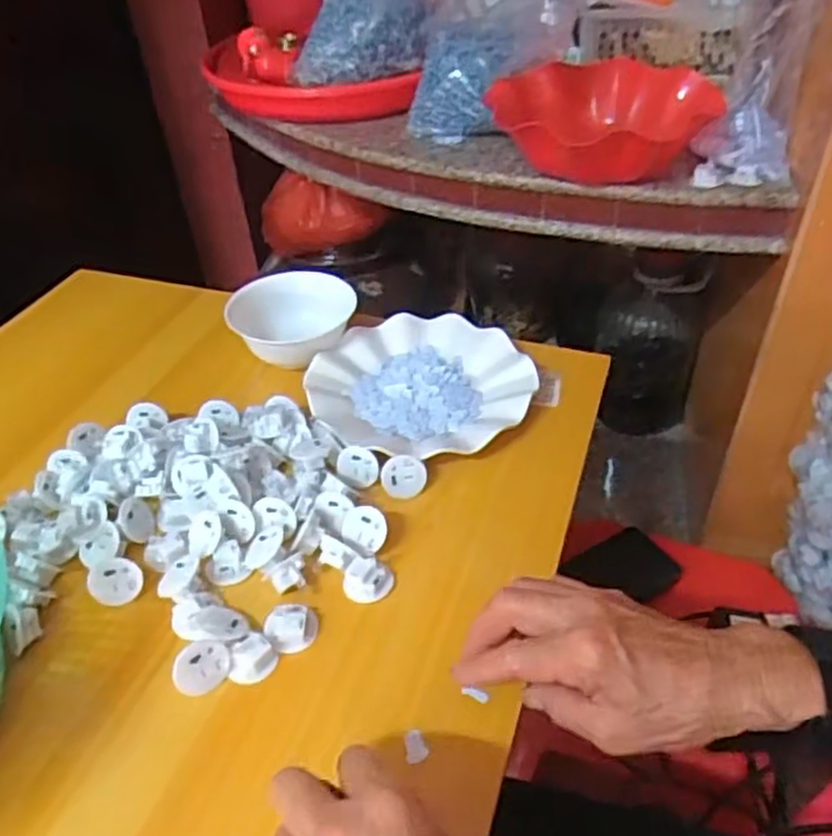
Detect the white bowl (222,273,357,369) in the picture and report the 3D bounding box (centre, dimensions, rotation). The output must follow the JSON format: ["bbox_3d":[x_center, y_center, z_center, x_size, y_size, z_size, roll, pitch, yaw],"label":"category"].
[{"bbox_3d":[-0.115,-0.092,0.674,0.109,0.044,0.109,-1,42,3],"label":"white bowl"}]

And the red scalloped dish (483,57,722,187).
[{"bbox_3d":[0.205,-0.303,0.745,0.213,0.063,0.208,-11,42,-8],"label":"red scalloped dish"}]

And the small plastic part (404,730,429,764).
[{"bbox_3d":[0.000,0.179,0.397,0.012,0.004,0.019,-7,42,-3],"label":"small plastic part"}]

